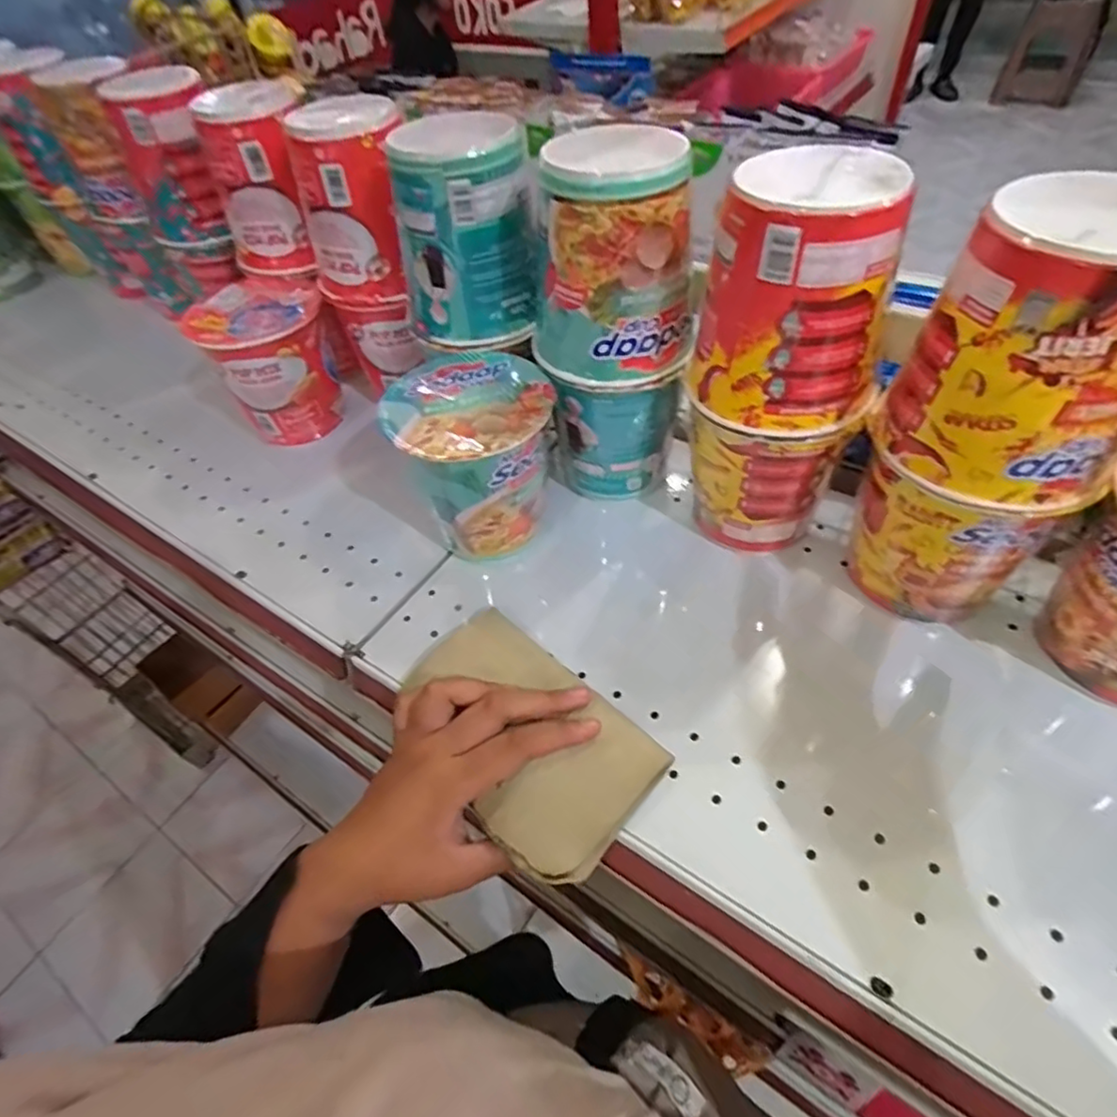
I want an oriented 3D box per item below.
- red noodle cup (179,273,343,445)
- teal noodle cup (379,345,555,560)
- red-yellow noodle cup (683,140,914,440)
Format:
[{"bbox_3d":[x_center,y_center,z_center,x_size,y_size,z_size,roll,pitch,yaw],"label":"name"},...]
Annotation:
[{"bbox_3d":[-0.230,-0.153,0.514,0.092,0.117,0.088,-4,52,5],"label":"red noodle cup"},{"bbox_3d":[-0.053,-0.063,0.421,0.097,0.115,0.102,-4,52,5],"label":"teal noodle cup"},{"bbox_3d":[0.124,-0.137,0.316,0.089,0.117,0.082,20,57,22],"label":"red-yellow noodle cup"}]

